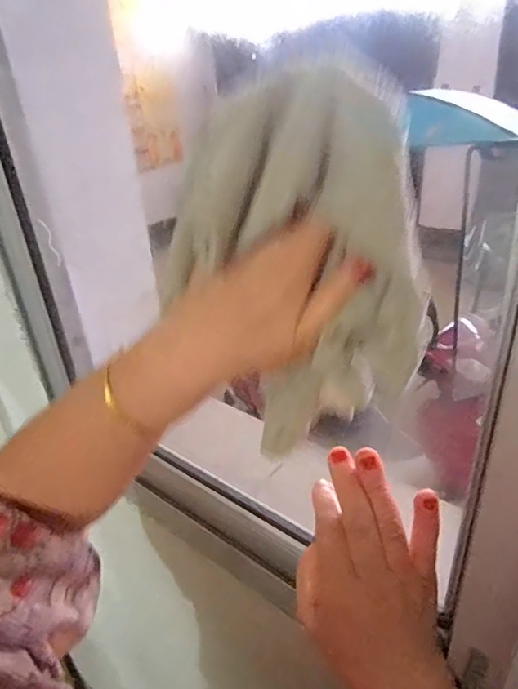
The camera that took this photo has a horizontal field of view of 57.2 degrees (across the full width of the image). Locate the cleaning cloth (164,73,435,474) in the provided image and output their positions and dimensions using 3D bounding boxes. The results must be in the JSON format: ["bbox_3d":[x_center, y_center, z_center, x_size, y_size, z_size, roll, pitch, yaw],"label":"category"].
[{"bbox_3d":[0.017,-0.029,0.242,0.128,0.184,0.033,12,33,28],"label":"cleaning cloth"}]

